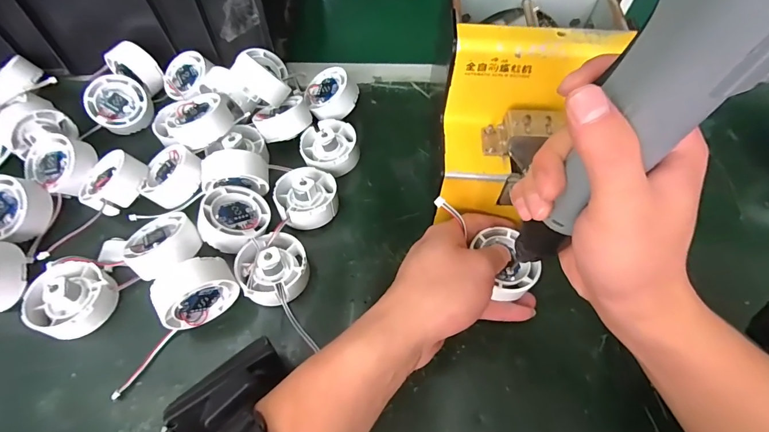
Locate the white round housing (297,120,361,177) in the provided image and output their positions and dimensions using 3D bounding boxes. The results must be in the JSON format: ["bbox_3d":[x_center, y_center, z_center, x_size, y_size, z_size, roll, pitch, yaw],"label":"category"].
[{"bbox_3d":[-0.052,-0.067,0.374,0.054,0.027,0.058,0,58,-1],"label":"white round housing"}]

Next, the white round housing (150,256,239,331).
[{"bbox_3d":[-0.136,0.054,0.281,0.052,0.056,0.030,-29,63,-18],"label":"white round housing"}]

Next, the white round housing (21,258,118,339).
[{"bbox_3d":[-0.238,0.058,0.293,0.061,0.026,0.050,37,65,20],"label":"white round housing"}]

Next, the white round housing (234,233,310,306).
[{"bbox_3d":[-0.088,0.040,0.307,0.053,0.025,0.057,0,58,-1],"label":"white round housing"}]

